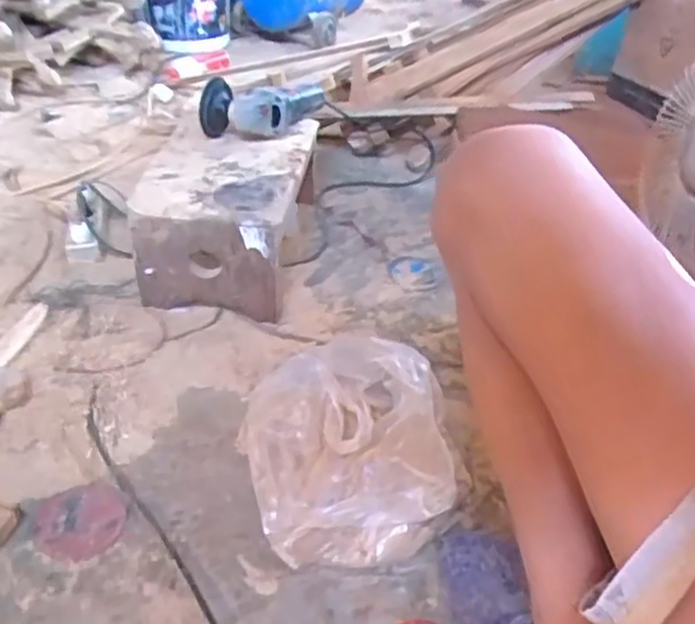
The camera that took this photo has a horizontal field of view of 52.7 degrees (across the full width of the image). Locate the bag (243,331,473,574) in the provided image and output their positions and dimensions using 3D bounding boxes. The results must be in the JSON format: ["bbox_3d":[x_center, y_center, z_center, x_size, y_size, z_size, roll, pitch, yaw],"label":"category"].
[{"bbox_3d":[0.015,0.143,0.810,0.245,0.178,0.236,-7,39,-13],"label":"bag"}]

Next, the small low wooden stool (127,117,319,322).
[{"bbox_3d":[-0.185,-0.191,1.204,0.230,0.194,0.407,8,38,5],"label":"small low wooden stool"}]

